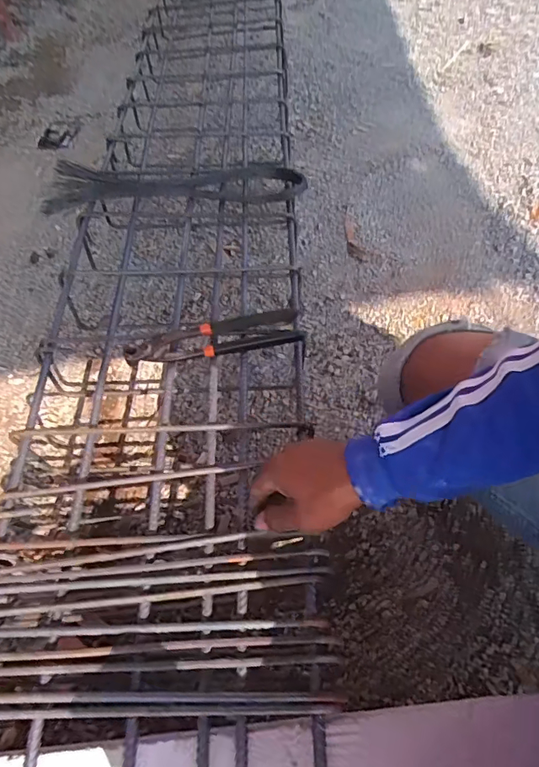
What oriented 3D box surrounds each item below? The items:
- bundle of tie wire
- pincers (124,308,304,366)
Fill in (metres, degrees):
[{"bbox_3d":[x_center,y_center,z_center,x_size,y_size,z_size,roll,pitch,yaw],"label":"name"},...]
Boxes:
[{"bbox_3d":[-0.147,-0.325,0.780,0.403,0.052,0.084,-7,57,-1],"label":"bundle of tie wire"},{"bbox_3d":[-0.071,-0.058,0.603,0.215,0.025,0.049,-10,57,-2],"label":"pincers"}]

